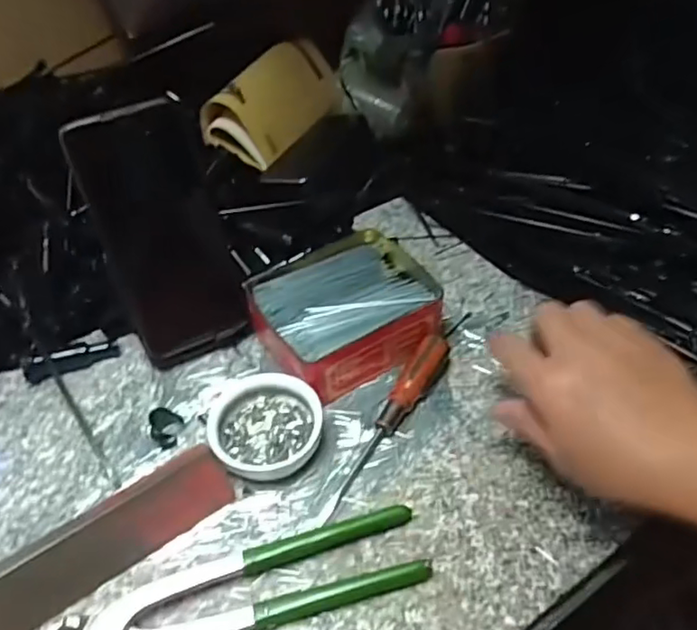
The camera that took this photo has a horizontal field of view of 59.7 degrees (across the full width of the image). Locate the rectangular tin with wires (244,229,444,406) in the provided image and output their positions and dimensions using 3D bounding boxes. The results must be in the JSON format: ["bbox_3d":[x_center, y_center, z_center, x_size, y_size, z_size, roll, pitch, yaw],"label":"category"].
[{"bbox_3d":[0.000,-0.002,0.462,0.126,0.044,0.112,-26,49,-20],"label":"rectangular tin with wires"}]

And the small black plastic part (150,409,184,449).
[{"bbox_3d":[-0.121,0.074,0.402,0.015,0.023,0.020,7,47,11],"label":"small black plastic part"}]

